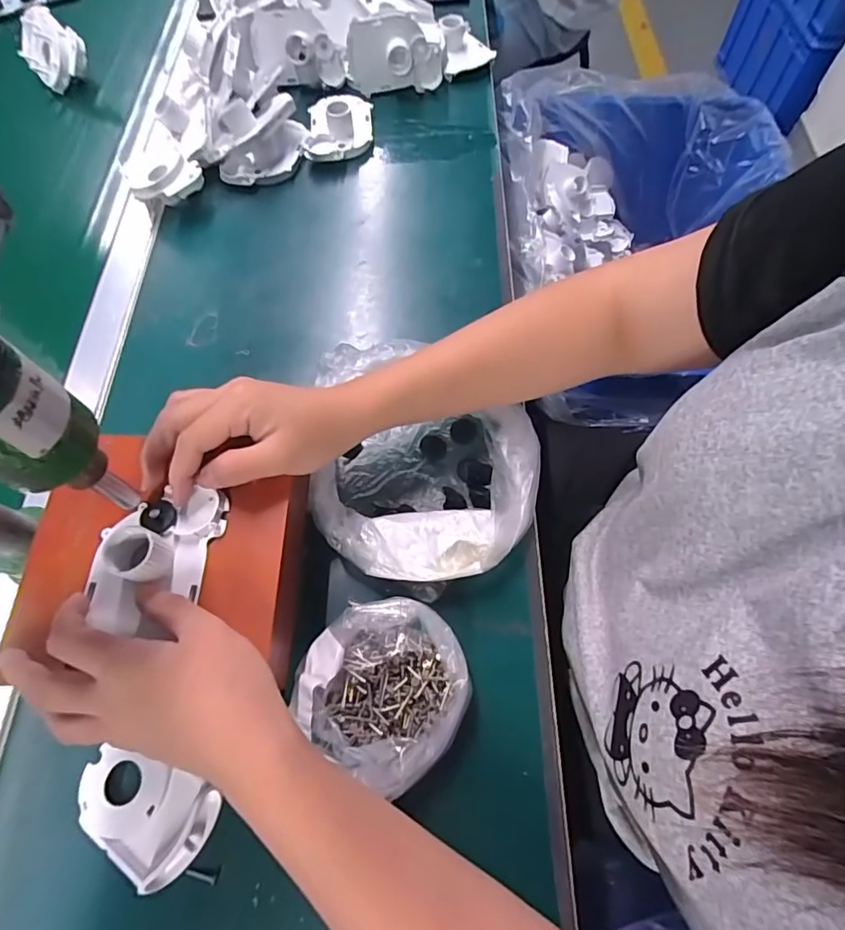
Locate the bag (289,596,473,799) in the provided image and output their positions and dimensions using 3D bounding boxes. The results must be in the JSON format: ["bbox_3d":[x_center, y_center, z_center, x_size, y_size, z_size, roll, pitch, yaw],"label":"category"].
[{"bbox_3d":[-0.022,0.132,0.313,0.097,0.030,0.092,26,69,13],"label":"bag"}]

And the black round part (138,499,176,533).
[{"bbox_3d":[-0.157,0.030,0.298,0.022,0.010,0.019,20,67,8],"label":"black round part"}]

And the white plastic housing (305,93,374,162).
[{"bbox_3d":[-0.089,-0.361,0.537,0.069,0.037,0.093,-1,66,1],"label":"white plastic housing"}]

